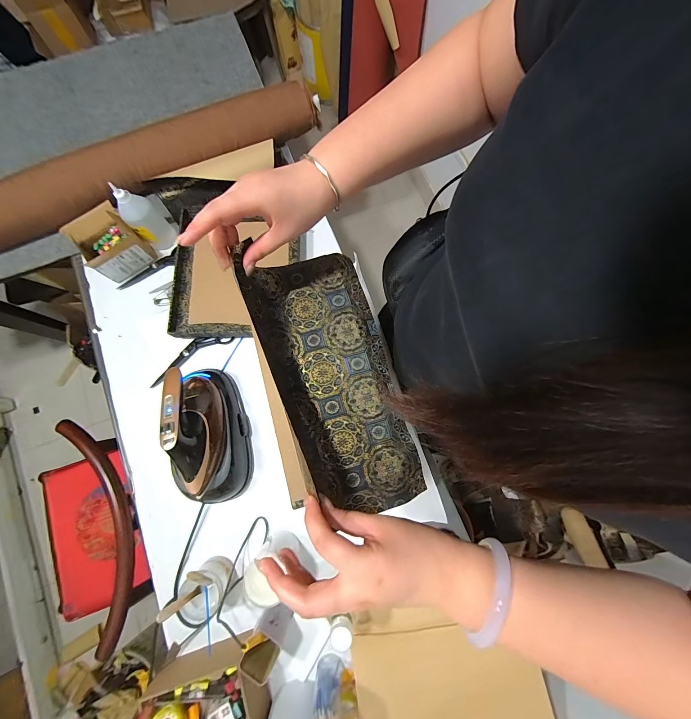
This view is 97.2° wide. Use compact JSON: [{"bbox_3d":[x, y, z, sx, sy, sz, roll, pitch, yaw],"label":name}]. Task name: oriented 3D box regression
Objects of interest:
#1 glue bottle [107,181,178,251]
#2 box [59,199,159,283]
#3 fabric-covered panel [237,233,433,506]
[{"bbox_3d":[-0.506,-0.360,0.758,0.077,0.167,0.086,-42,82,-9],"label":"glue bottle"},{"bbox_3d":[-0.590,-0.290,0.773,0.137,0.121,0.110,-37,82,-8],"label":"box"},{"bbox_3d":[-0.018,0.018,0.385,0.166,0.076,0.345,-18,81,-5],"label":"fabric-covered panel"}]

